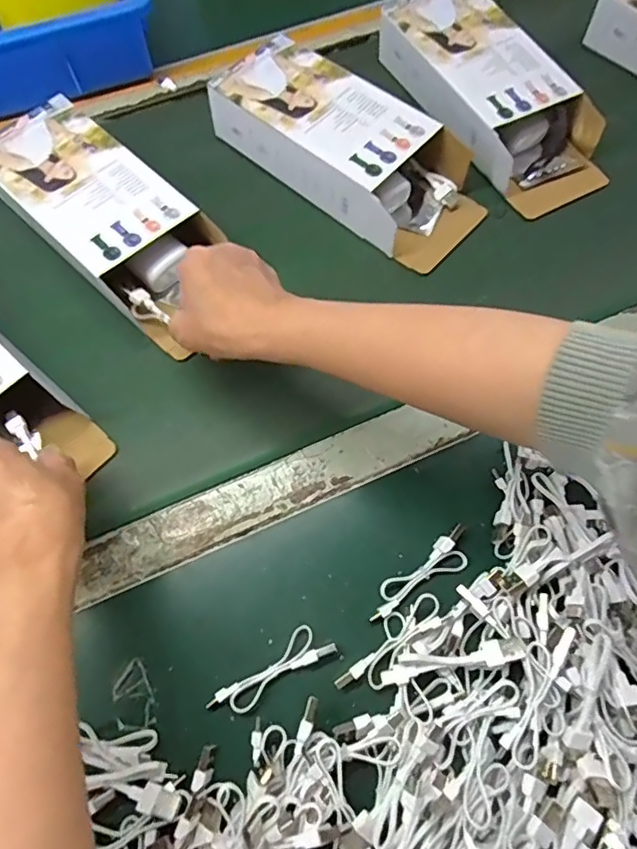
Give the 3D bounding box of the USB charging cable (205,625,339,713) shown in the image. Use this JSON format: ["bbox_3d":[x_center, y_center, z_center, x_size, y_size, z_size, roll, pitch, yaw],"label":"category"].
[{"bbox_3d":[-0.029,0.149,0.330,0.079,0.014,0.023,-29,70,-14],"label":"USB charging cable"}]

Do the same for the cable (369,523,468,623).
[{"bbox_3d":[0.065,0.097,0.350,0.081,0.014,0.023,-31,70,-15],"label":"cable"}]

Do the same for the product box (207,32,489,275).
[{"bbox_3d":[0.026,-0.244,0.487,0.257,0.060,0.103,40,70,15],"label":"product box"}]

